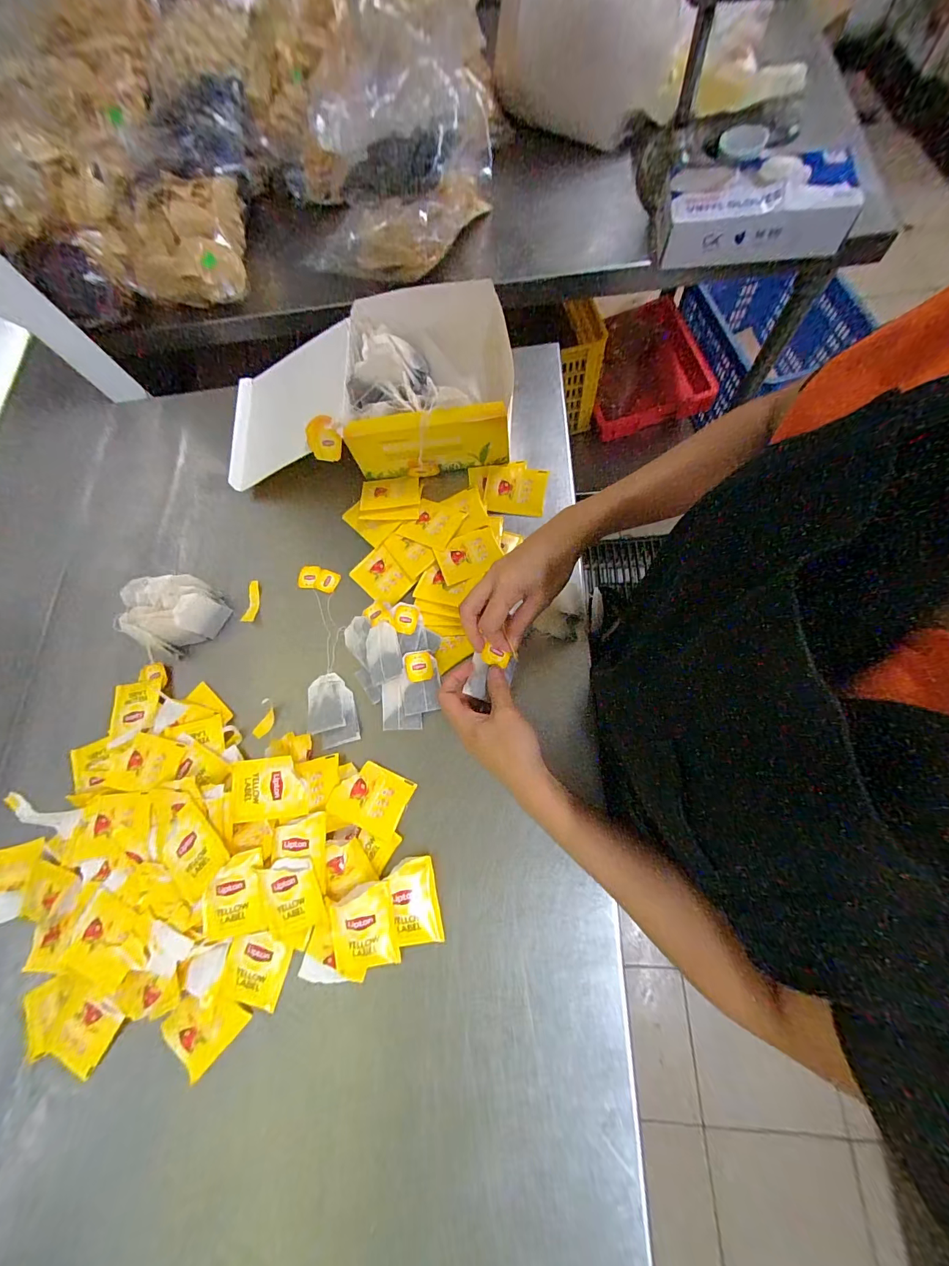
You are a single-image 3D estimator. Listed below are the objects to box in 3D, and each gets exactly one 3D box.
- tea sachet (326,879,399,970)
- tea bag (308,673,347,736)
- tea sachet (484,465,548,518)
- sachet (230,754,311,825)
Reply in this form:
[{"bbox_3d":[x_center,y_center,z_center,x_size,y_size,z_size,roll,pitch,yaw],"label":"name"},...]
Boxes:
[{"bbox_3d":[-0.099,0.259,0.364,0.057,0.012,0.069,-11,87,0],"label":"tea sachet"},{"bbox_3d":[-0.157,0.073,0.437,0.039,0.007,0.060,-10,71,5],"label":"tea bag"},{"bbox_3d":[0.048,-0.168,0.481,0.069,0.004,0.063,7,74,10],"label":"tea sachet"},{"bbox_3d":[-0.197,0.148,0.394,0.070,0.014,0.055,-7,73,-1],"label":"sachet"}]

